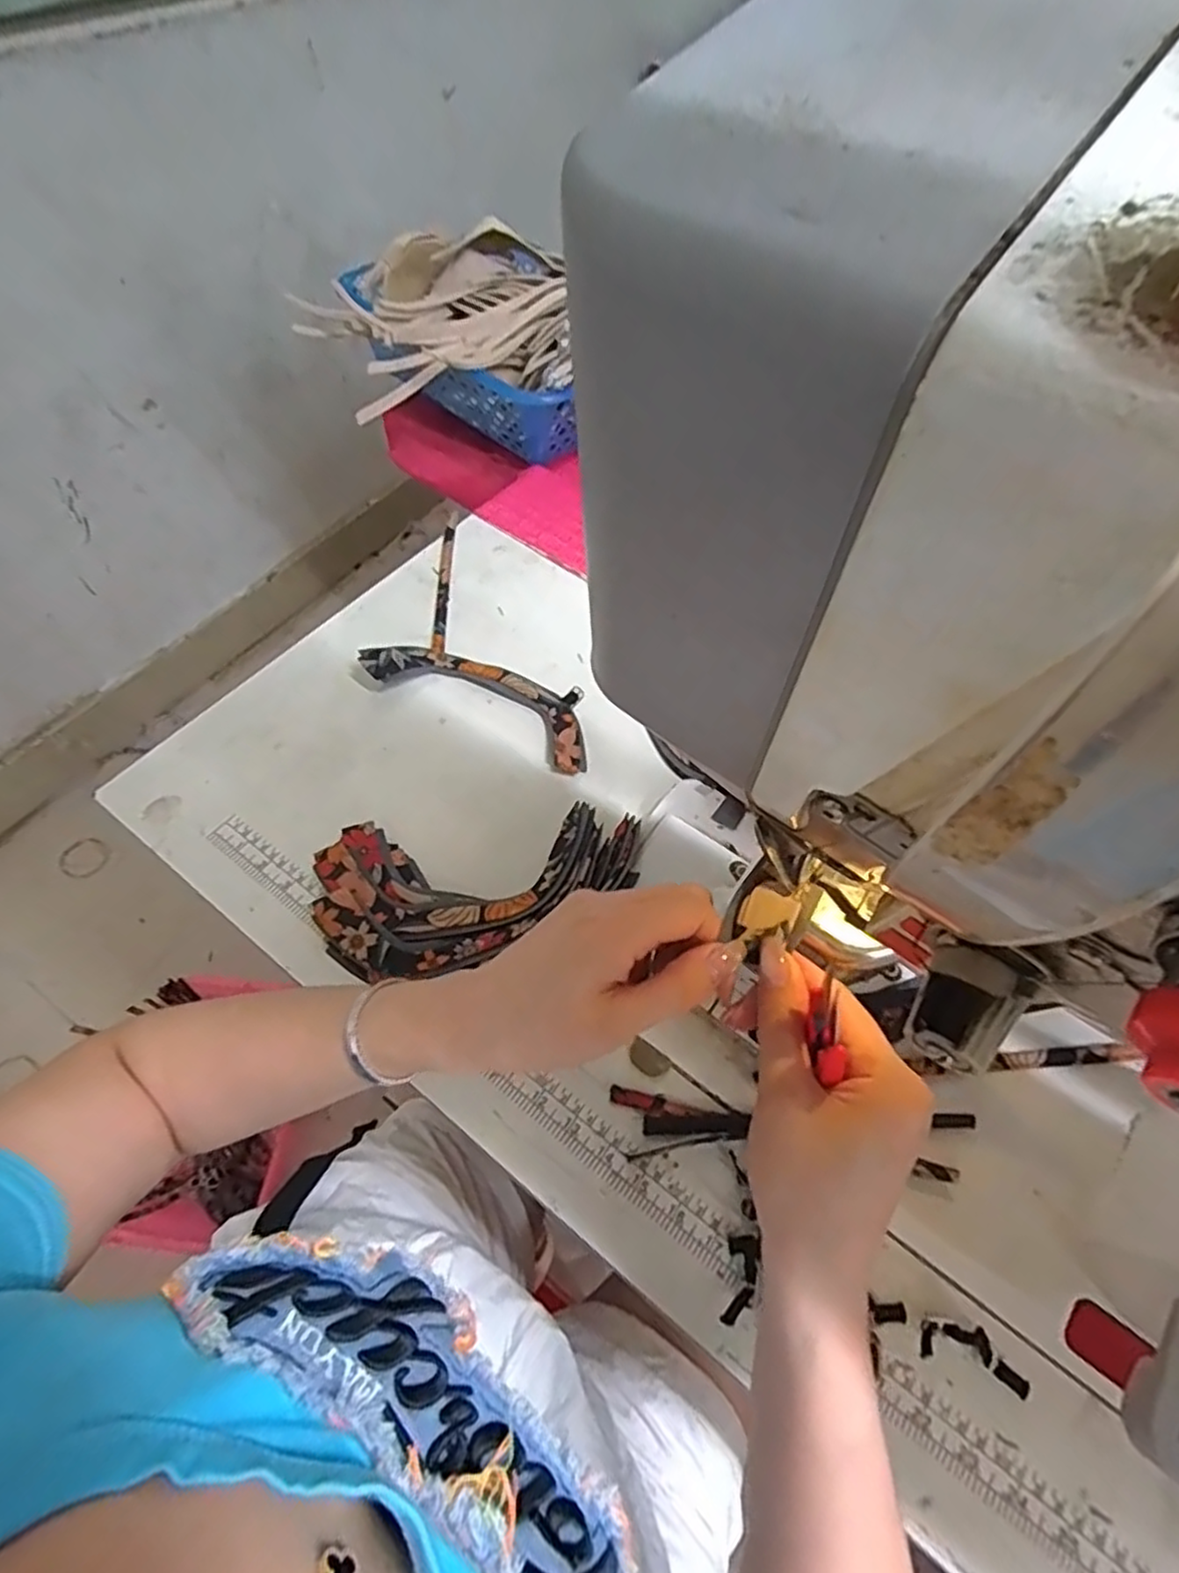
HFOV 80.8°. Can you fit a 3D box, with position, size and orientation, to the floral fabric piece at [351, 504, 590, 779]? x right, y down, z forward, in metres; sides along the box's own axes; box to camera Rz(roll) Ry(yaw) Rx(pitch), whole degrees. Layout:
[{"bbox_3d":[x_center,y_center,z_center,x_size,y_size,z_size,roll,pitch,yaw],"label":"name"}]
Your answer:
[{"bbox_3d":[-0.116,-0.122,0.594,0.148,0.030,0.312,-27,64,-17],"label":"floral fabric piece"}]

